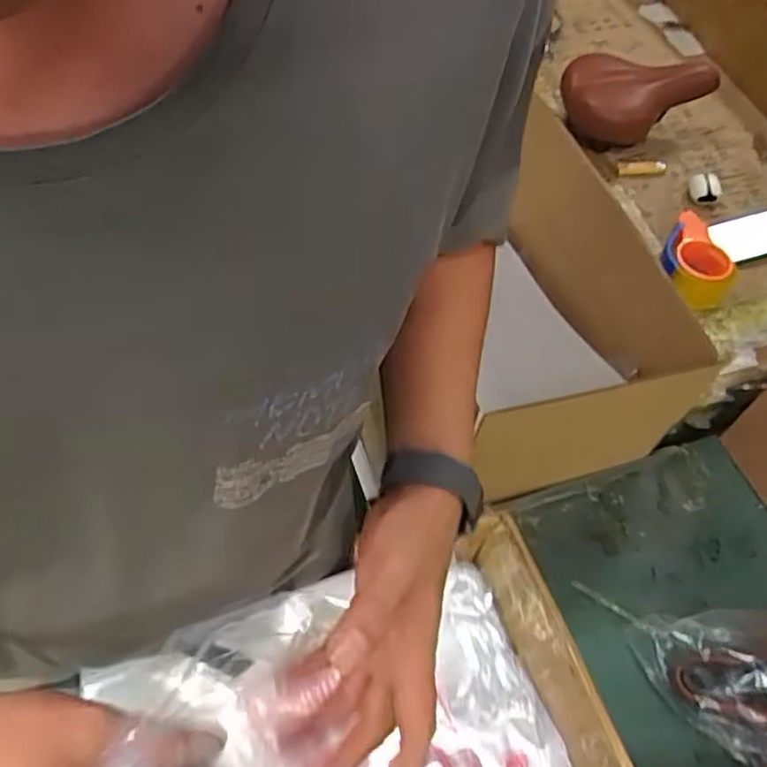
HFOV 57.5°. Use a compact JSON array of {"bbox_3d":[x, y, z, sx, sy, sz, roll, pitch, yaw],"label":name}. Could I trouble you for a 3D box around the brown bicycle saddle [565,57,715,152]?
[{"bbox_3d":[0.427,-0.479,1.180,0.229,0.105,0.138,-18,59,-18],"label":"brown bicycle saddle"}]

